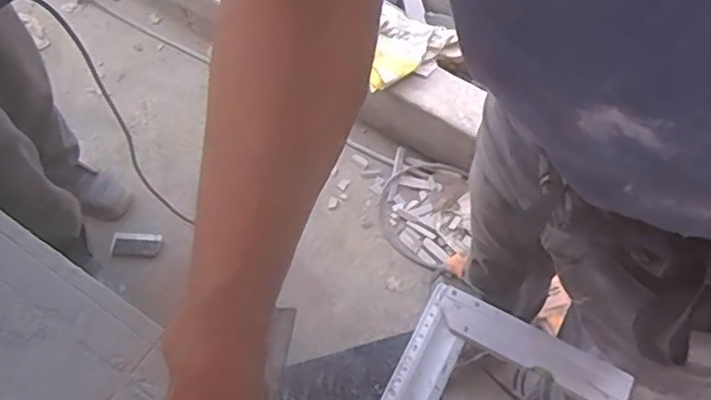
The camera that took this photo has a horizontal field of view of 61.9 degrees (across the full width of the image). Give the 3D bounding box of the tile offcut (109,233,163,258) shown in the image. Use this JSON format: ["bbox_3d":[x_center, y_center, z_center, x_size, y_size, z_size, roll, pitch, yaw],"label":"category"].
[{"bbox_3d":[-0.496,0.101,1.337,0.106,0.012,0.058,1,61,0],"label":"tile offcut"}]

